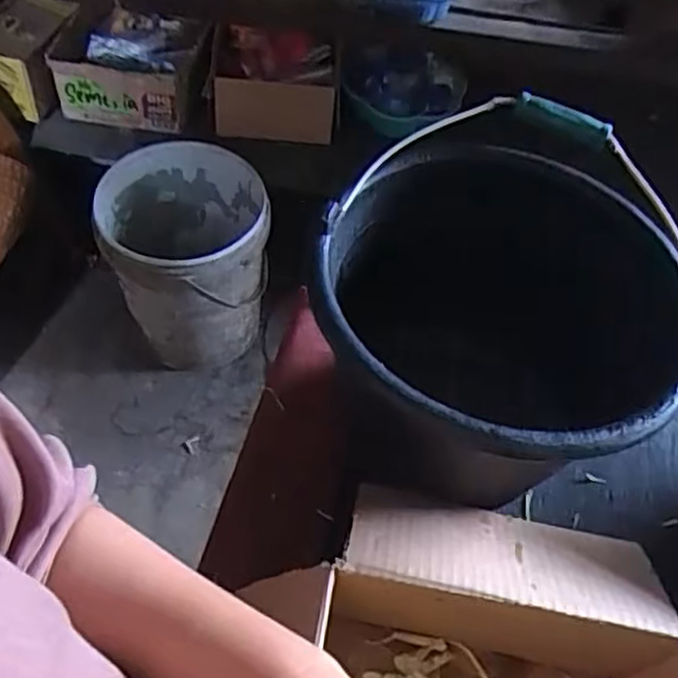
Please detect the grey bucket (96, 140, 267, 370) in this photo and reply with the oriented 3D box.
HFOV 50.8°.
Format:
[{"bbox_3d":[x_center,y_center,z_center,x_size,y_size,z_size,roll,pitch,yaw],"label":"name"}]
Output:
[{"bbox_3d":[-0.284,-0.151,1.382,0.283,0.326,0.286,2,56,-3],"label":"grey bucket"}]

